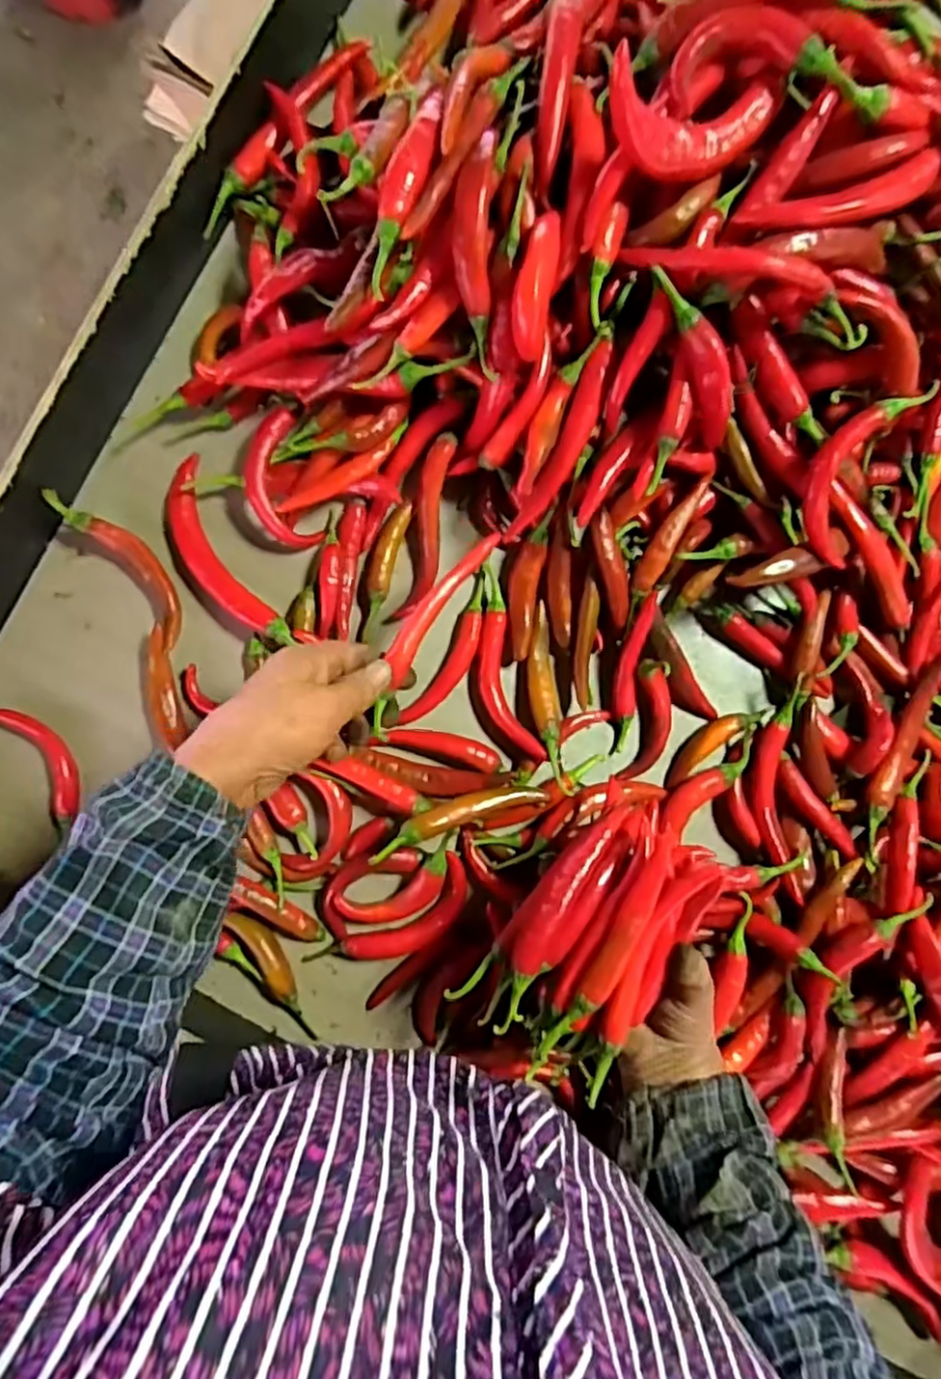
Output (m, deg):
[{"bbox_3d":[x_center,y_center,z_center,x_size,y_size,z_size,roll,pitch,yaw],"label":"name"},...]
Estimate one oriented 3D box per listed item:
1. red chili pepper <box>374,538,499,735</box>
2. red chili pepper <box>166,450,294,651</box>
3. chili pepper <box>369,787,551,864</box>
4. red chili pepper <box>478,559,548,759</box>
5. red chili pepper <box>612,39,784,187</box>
[{"bbox_3d":[-0.024,-0.039,0.402,0.021,0.018,0.140,31,78,2],"label":"red chili pepper"},{"bbox_3d":[-0.173,-0.088,0.463,0.040,0.018,0.144,-30,88,0],"label":"red chili pepper"},{"bbox_3d":[-0.007,0.080,0.438,0.123,0.017,0.019,-14,88,-27],"label":"chili pepper"},{"bbox_3d":[0.019,-0.016,0.467,0.031,0.016,0.135,-15,88,1],"label":"red chili pepper"},{"bbox_3d":[0.113,-0.283,0.341,0.101,0.033,0.034,-10,88,-17],"label":"red chili pepper"}]

